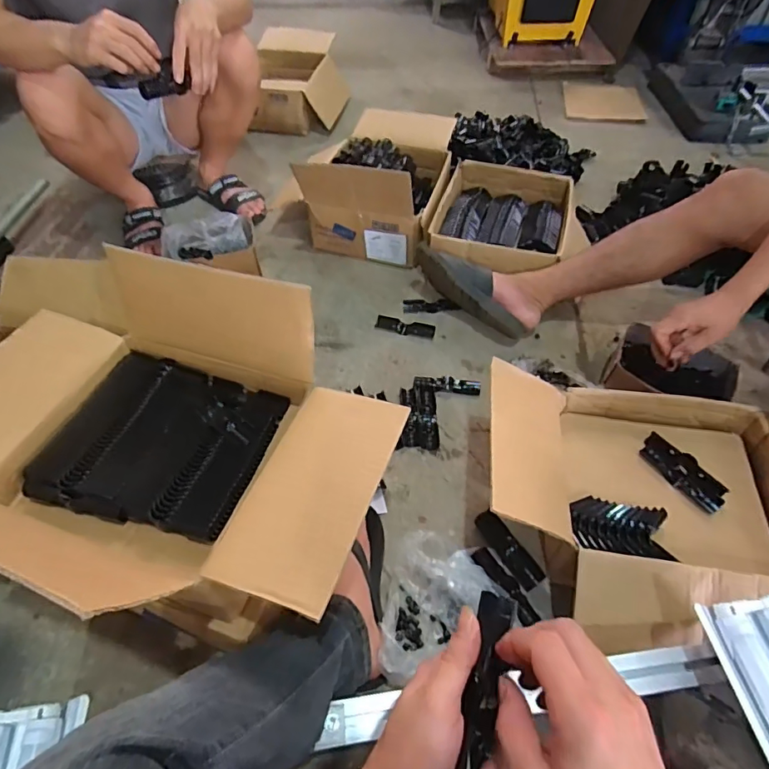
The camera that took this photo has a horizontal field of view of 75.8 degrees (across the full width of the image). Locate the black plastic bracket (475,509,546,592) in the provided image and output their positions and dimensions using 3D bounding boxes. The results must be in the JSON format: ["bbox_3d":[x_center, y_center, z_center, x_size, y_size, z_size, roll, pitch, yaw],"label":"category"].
[{"bbox_3d":[0.192,0.255,0.767,0.039,0.023,0.127,-28,57,-19],"label":"black plastic bracket"}]

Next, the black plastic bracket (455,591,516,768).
[{"bbox_3d":[0.063,0.203,0.319,0.022,0.017,0.126,13,69,11],"label":"black plastic bracket"}]

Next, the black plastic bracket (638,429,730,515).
[{"bbox_3d":[0.455,0.134,0.754,0.042,0.031,0.133,-28,57,-19],"label":"black plastic bracket"}]

